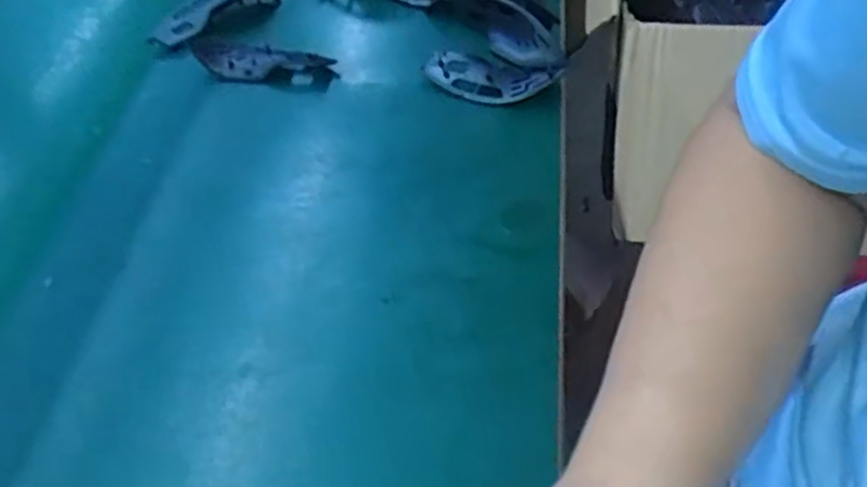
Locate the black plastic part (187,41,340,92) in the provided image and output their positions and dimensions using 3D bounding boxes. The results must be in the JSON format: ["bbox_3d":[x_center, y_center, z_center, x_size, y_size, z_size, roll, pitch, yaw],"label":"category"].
[{"bbox_3d":[-0.124,-0.129,0.535,0.110,0.010,0.034,8,51,7],"label":"black plastic part"}]

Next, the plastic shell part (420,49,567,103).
[{"bbox_3d":[0.039,-0.113,0.506,0.089,0.016,0.033,12,52,11],"label":"plastic shell part"}]

